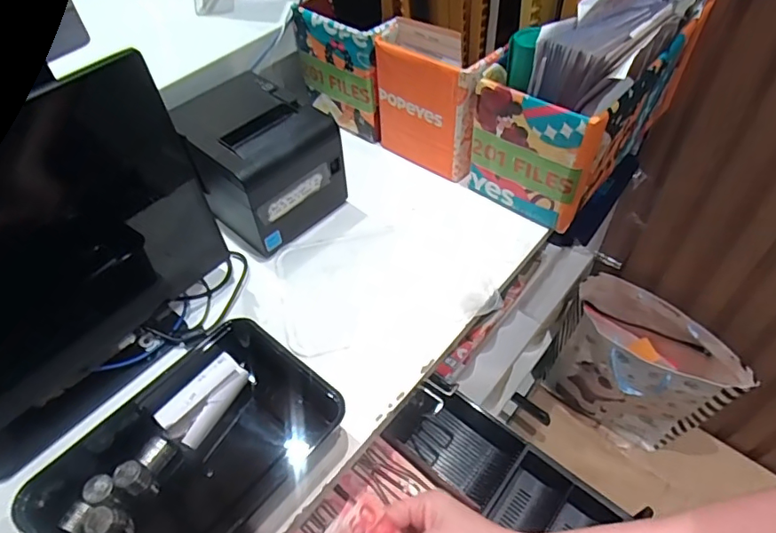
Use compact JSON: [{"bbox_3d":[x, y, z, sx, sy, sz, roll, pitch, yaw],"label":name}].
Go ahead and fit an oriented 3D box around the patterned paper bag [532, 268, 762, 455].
[{"bbox_3d":[0.495,0.226,1.074,0.320,0.313,0.156,36,60,28],"label":"patterned paper bag"}]

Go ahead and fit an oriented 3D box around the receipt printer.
[{"bbox_3d":[-0.153,-0.121,0.618,0.152,0.142,0.135,34,59,27],"label":"receipt printer"}]

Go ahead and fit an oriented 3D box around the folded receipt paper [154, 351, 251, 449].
[{"bbox_3d":[-0.163,0.118,0.467,0.043,0.016,0.083,51,59,-15],"label":"folded receipt paper"}]

